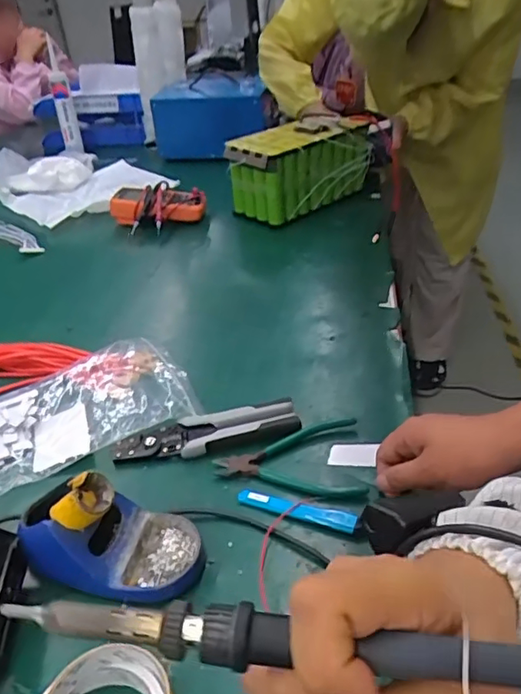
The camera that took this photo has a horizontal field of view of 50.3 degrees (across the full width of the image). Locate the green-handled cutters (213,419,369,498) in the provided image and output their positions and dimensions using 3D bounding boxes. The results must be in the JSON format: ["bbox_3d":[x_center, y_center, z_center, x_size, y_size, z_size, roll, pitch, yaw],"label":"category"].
[{"bbox_3d":[0.028,0.112,0.560,0.143,0.013,0.108,-3,35,2],"label":"green-handled cutters"}]

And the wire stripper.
[{"bbox_3d":[-0.056,0.092,0.595,0.191,0.021,0.053,-7,35,-4],"label":"wire stripper"}]

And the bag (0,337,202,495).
[{"bbox_3d":[-0.202,0.062,0.639,0.225,0.033,0.163,-20,37,-21],"label":"bag"}]

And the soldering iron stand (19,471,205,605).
[{"bbox_3d":[-0.126,0.150,0.457,0.151,0.082,0.079,0,35,6],"label":"soldering iron stand"}]

